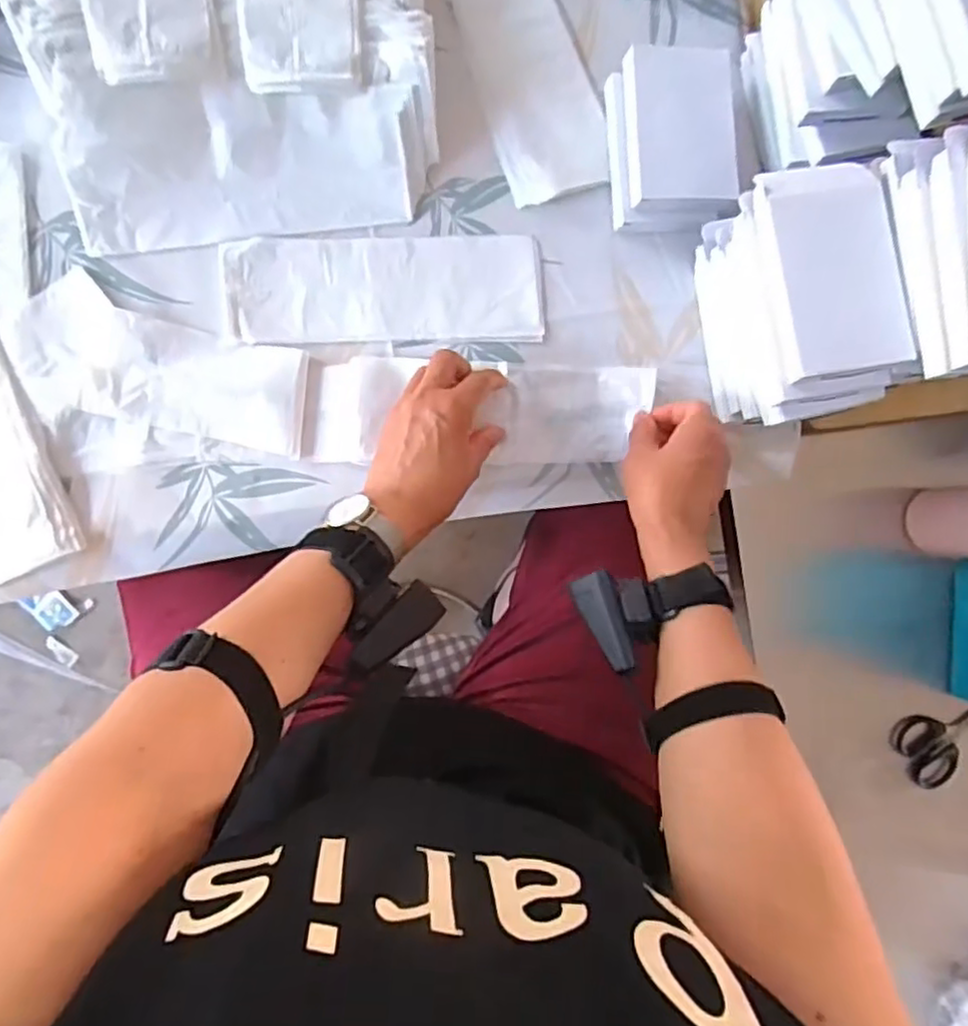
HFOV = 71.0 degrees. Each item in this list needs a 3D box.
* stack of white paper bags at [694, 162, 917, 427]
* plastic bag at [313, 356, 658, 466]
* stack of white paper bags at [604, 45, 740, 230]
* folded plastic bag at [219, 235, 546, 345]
[{"bbox_3d":[0.238,-0.159,0.524,0.096,0.116,0.170,-12,92,-7],"label":"stack of white paper bags"},{"bbox_3d":[0.001,-0.083,0.557,0.271,0.022,0.085,0,91,-8],"label":"plastic bag"},{"bbox_3d":[0.155,-0.306,0.561,0.097,0.037,0.137,-3,90,-7],"label":"stack of white paper bags"},{"bbox_3d":[-0.076,-0.181,0.546,0.248,0.005,0.085,-2,90,-7],"label":"folded plastic bag"}]

